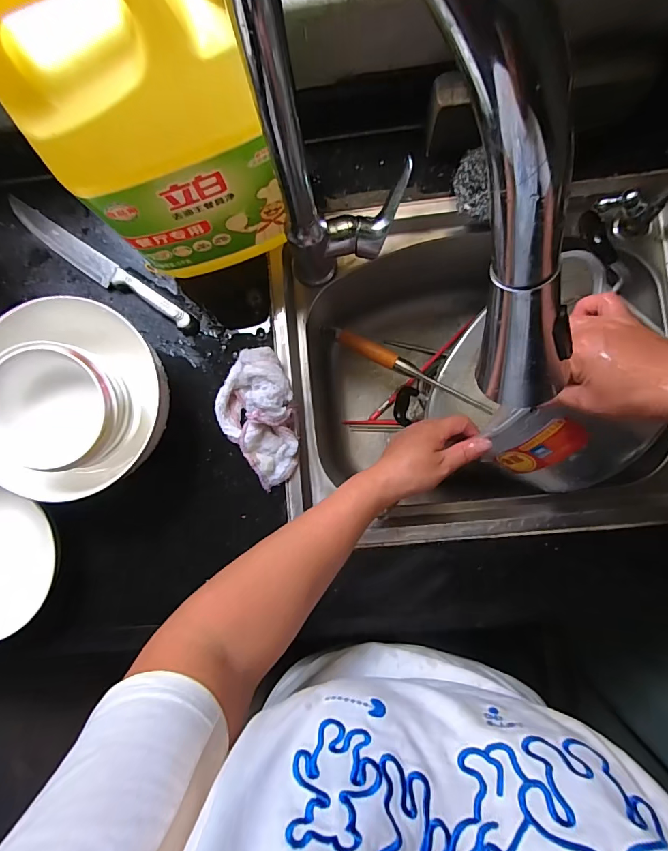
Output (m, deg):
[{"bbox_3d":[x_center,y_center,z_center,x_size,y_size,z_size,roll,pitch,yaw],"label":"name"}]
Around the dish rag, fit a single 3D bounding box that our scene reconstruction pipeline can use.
[{"bbox_3d":[-0.087,-0.007,0.462,0.083,0.039,0.149,-5,87,4],"label":"dish rag"}]

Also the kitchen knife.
[{"bbox_3d":[-0.286,-0.191,0.493,0.268,0.016,0.028,34,90,5],"label":"kitchen knife"}]

